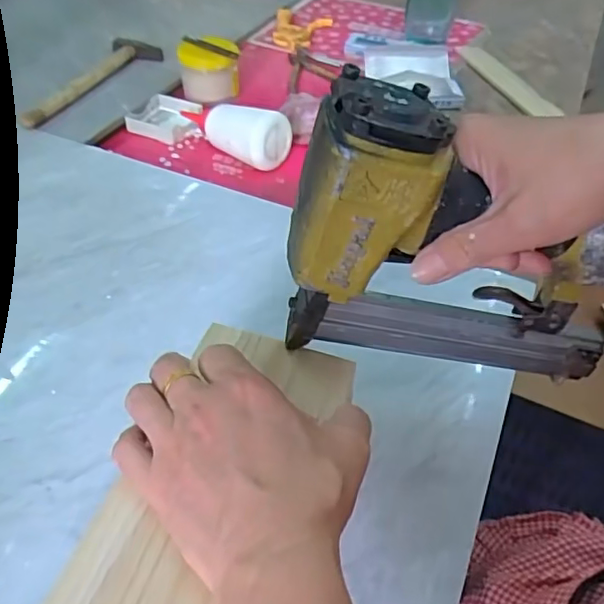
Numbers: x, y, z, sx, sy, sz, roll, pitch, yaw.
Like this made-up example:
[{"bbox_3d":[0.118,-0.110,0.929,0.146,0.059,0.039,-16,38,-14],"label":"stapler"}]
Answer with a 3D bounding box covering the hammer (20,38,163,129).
[{"bbox_3d":[-0.263,-0.286,0.743,0.070,0.020,0.246,13,45,7],"label":"hammer"}]

